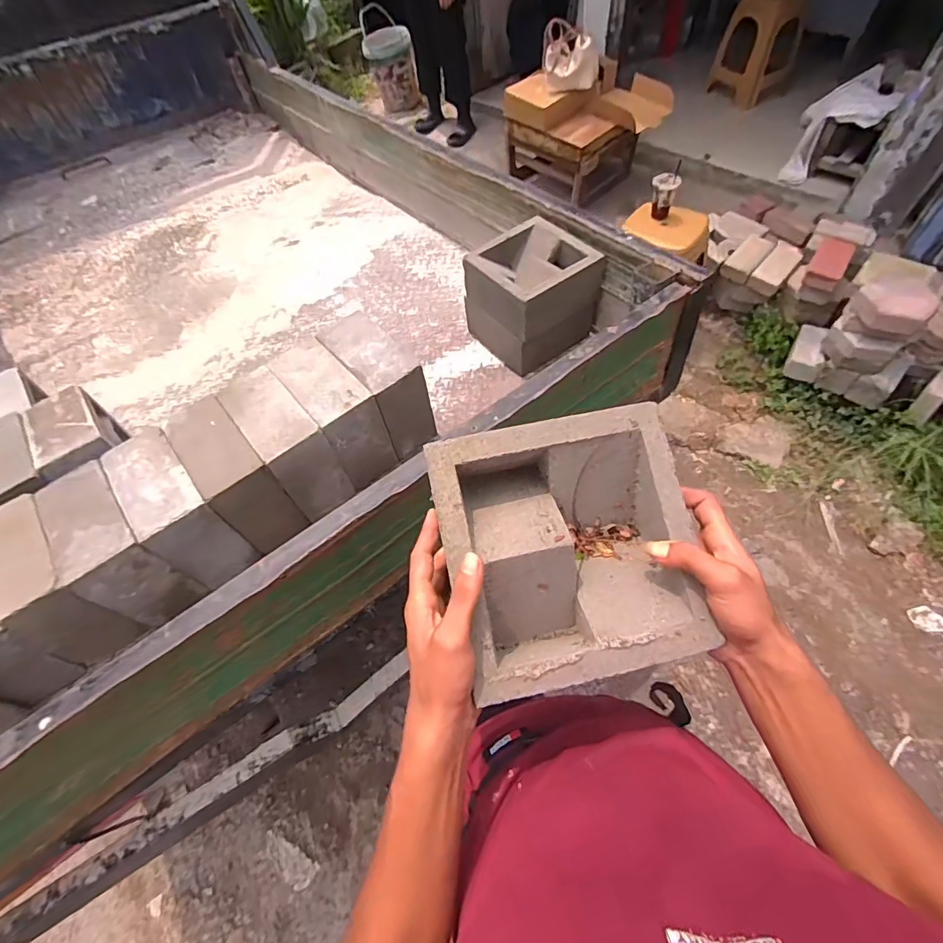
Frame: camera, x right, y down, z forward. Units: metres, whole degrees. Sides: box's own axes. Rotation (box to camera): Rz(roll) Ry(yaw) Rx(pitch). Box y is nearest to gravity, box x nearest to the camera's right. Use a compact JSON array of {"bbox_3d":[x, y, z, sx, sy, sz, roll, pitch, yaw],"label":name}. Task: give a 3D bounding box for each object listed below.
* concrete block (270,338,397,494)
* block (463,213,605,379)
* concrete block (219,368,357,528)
[{"bbox_3d":[-0.257,-0.112,0.901,0.107,0.179,0.223,-36,63,-17],"label":"concrete block"},{"bbox_3d":[0.124,-0.377,1.038,0.209,0.202,0.205,-35,62,-17],"label":"block"},{"bbox_3d":[-0.334,-0.051,0.868,0.102,0.185,0.208,-36,63,-17],"label":"concrete block"}]

